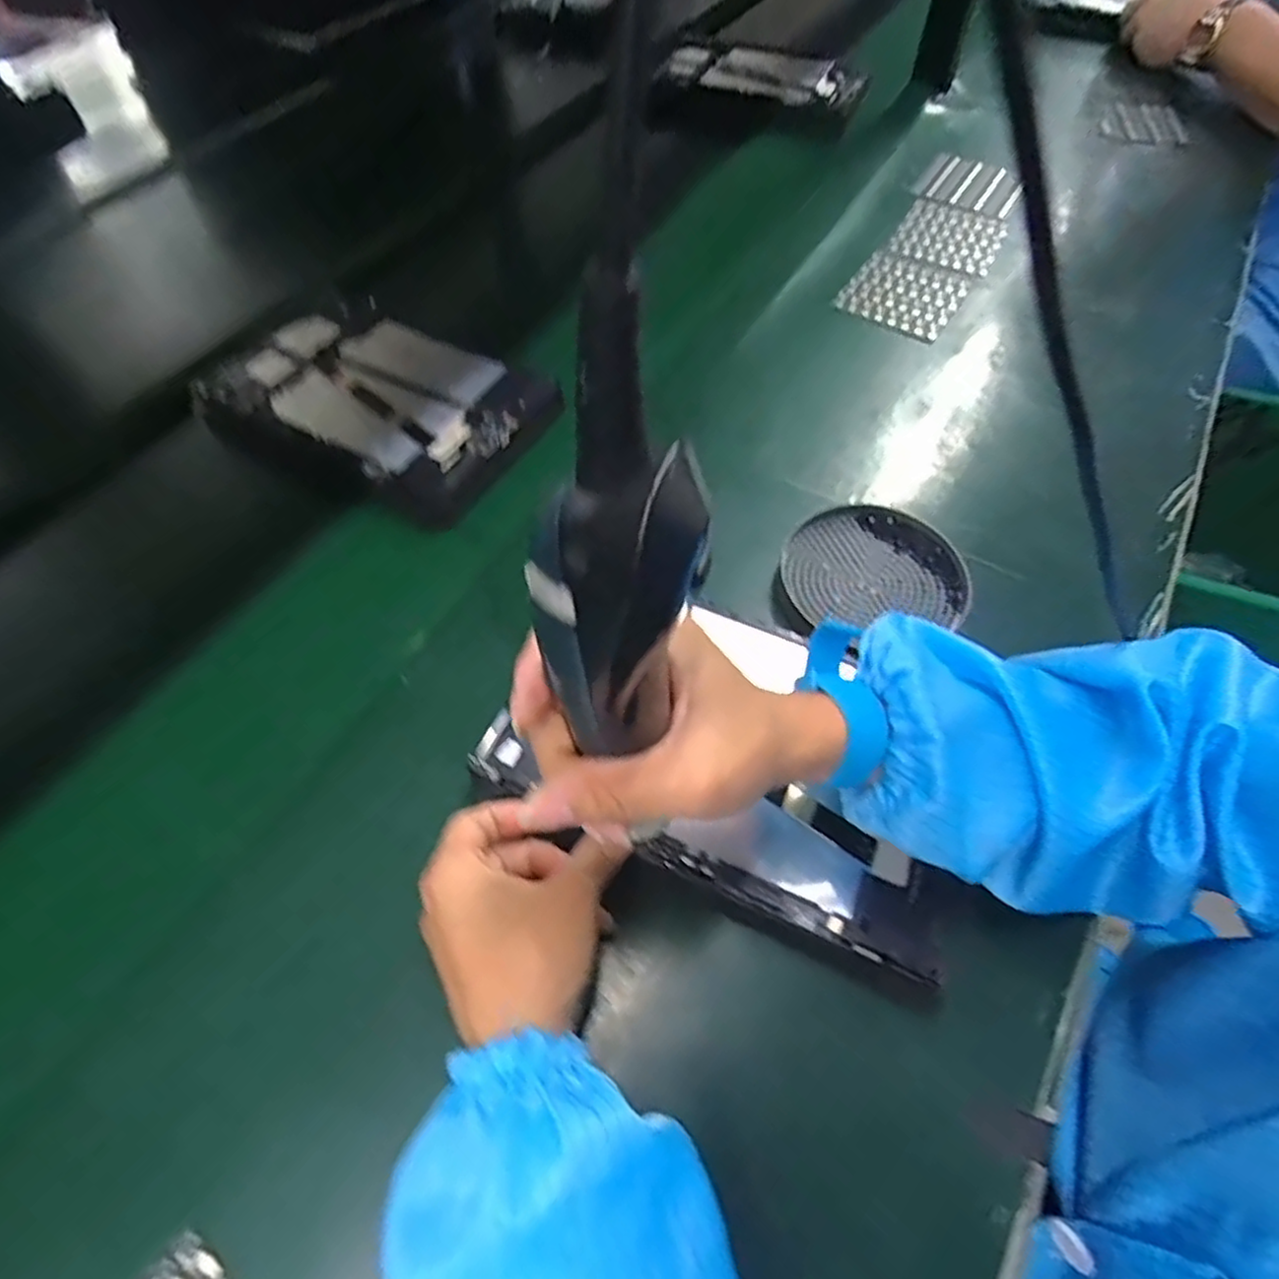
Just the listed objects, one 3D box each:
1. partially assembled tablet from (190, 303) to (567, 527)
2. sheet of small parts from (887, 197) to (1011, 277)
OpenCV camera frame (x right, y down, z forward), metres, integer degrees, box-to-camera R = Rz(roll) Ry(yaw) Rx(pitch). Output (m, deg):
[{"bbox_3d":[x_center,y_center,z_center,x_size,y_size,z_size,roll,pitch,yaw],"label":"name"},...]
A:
[{"bbox_3d":[-0.195,-0.182,0.533,0.242,0.023,0.157,29,62,18],"label":"partially assembled tablet"},{"bbox_3d":[0.294,-0.381,0.666,0.096,0.009,0.096,23,60,16],"label":"sheet of small parts"}]

